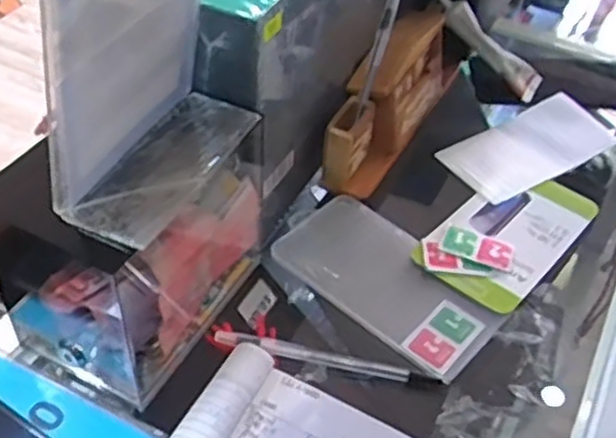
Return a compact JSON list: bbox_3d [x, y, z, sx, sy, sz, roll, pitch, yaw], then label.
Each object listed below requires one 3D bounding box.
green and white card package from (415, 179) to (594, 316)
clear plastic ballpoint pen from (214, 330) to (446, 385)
[{"bbox_3d":[0.160,0.010,0.580,0.084,0.008,0.152,33,46,26],"label":"green and white card package"},{"bbox_3d":[0.013,0.093,0.496,0.153,0.009,0.009,10,46,7],"label":"clear plastic ballpoint pen"}]

